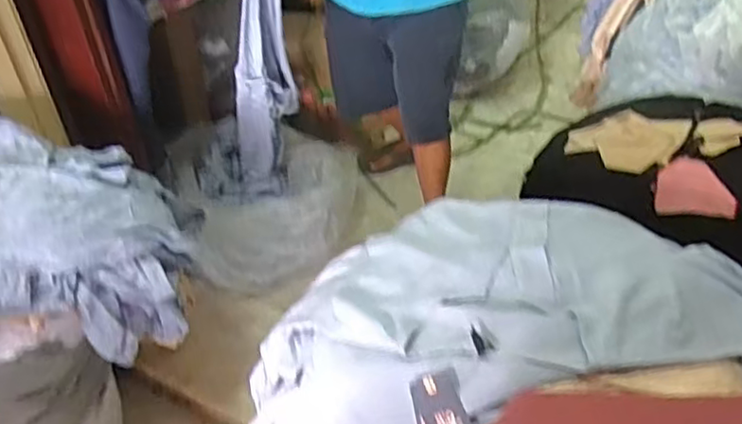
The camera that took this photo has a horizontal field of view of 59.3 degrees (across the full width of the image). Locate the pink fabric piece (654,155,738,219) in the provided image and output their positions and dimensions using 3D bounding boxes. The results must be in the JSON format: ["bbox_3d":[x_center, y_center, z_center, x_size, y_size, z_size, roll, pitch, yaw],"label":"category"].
[{"bbox_3d":[0.490,-0.040,0.986,0.109,0.013,0.108,0,54,32],"label":"pink fabric piece"}]

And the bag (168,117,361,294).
[{"bbox_3d":[-0.248,-0.018,1.661,0.444,0.300,0.323,-4,42,-3],"label":"bag"}]

